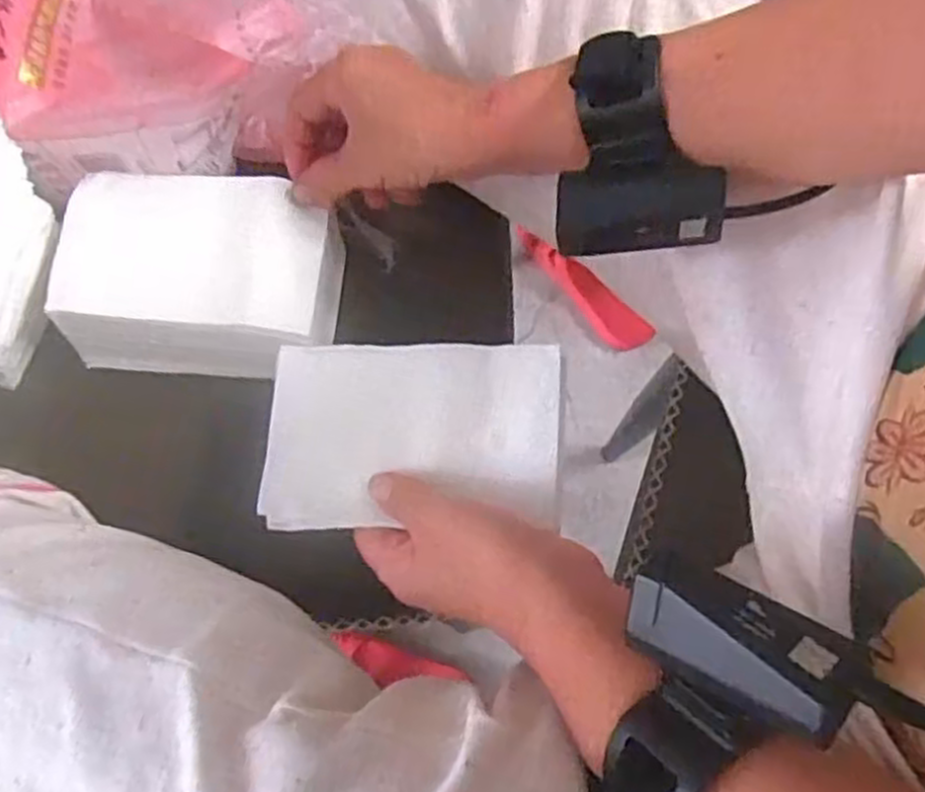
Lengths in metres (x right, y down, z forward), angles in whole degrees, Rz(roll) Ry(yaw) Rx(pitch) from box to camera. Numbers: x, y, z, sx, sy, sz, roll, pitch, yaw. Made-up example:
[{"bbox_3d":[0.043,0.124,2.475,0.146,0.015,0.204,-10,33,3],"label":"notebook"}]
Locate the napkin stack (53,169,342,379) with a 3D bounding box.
[{"bbox_3d":[-0.142,-0.068,0.441,0.149,0.054,0.096,5,70,0],"label":"napkin stack"}]

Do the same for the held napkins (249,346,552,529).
[{"bbox_3d":[-0.024,0.018,0.376,0.137,0.009,0.087,0,78,9],"label":"held napkins"}]

